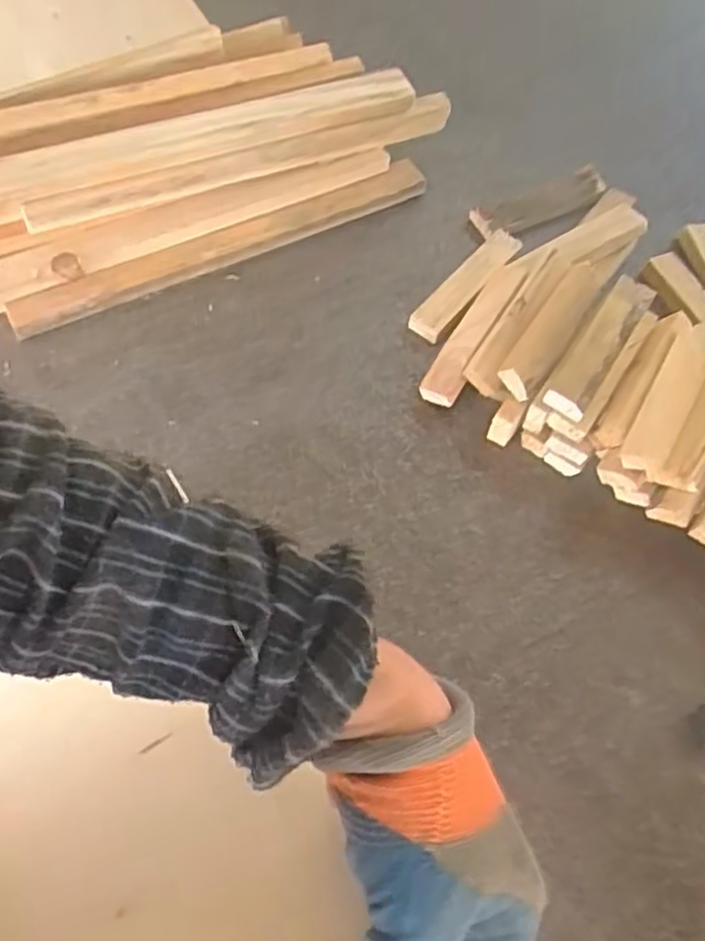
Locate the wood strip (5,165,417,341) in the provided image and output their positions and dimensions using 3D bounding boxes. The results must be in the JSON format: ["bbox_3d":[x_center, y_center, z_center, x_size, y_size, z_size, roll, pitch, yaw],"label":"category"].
[{"bbox_3d":[-0.121,-0.230,0.744,0.442,0.029,0.039,-25,67,-16],"label":"wood strip"}]

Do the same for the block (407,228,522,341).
[{"bbox_3d":[0.115,-0.189,0.746,0.039,0.023,0.158,36,66,14],"label":"block"}]

